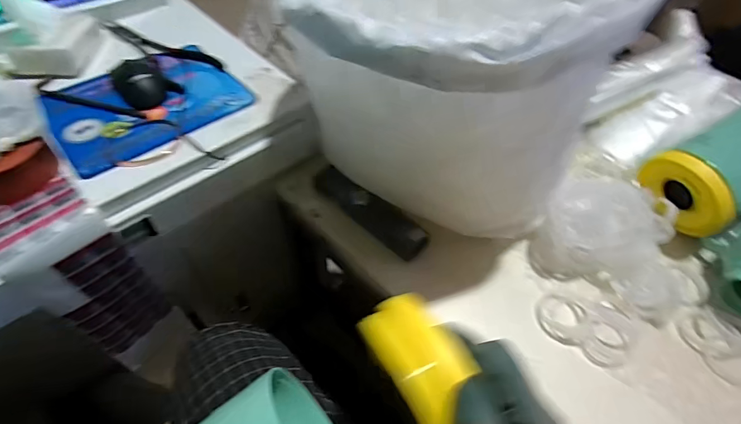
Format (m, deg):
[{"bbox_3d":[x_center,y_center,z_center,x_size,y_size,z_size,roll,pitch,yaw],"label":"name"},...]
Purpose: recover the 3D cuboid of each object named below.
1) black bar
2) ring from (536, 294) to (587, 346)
[{"bbox_3d":[-0.003,-0.004,0.607,0.194,0.035,0.045,36,58,23],"label":"black bar"},{"bbox_3d":[0.260,0.142,0.548,0.062,0.016,0.066,2,51,-2],"label":"ring"}]

